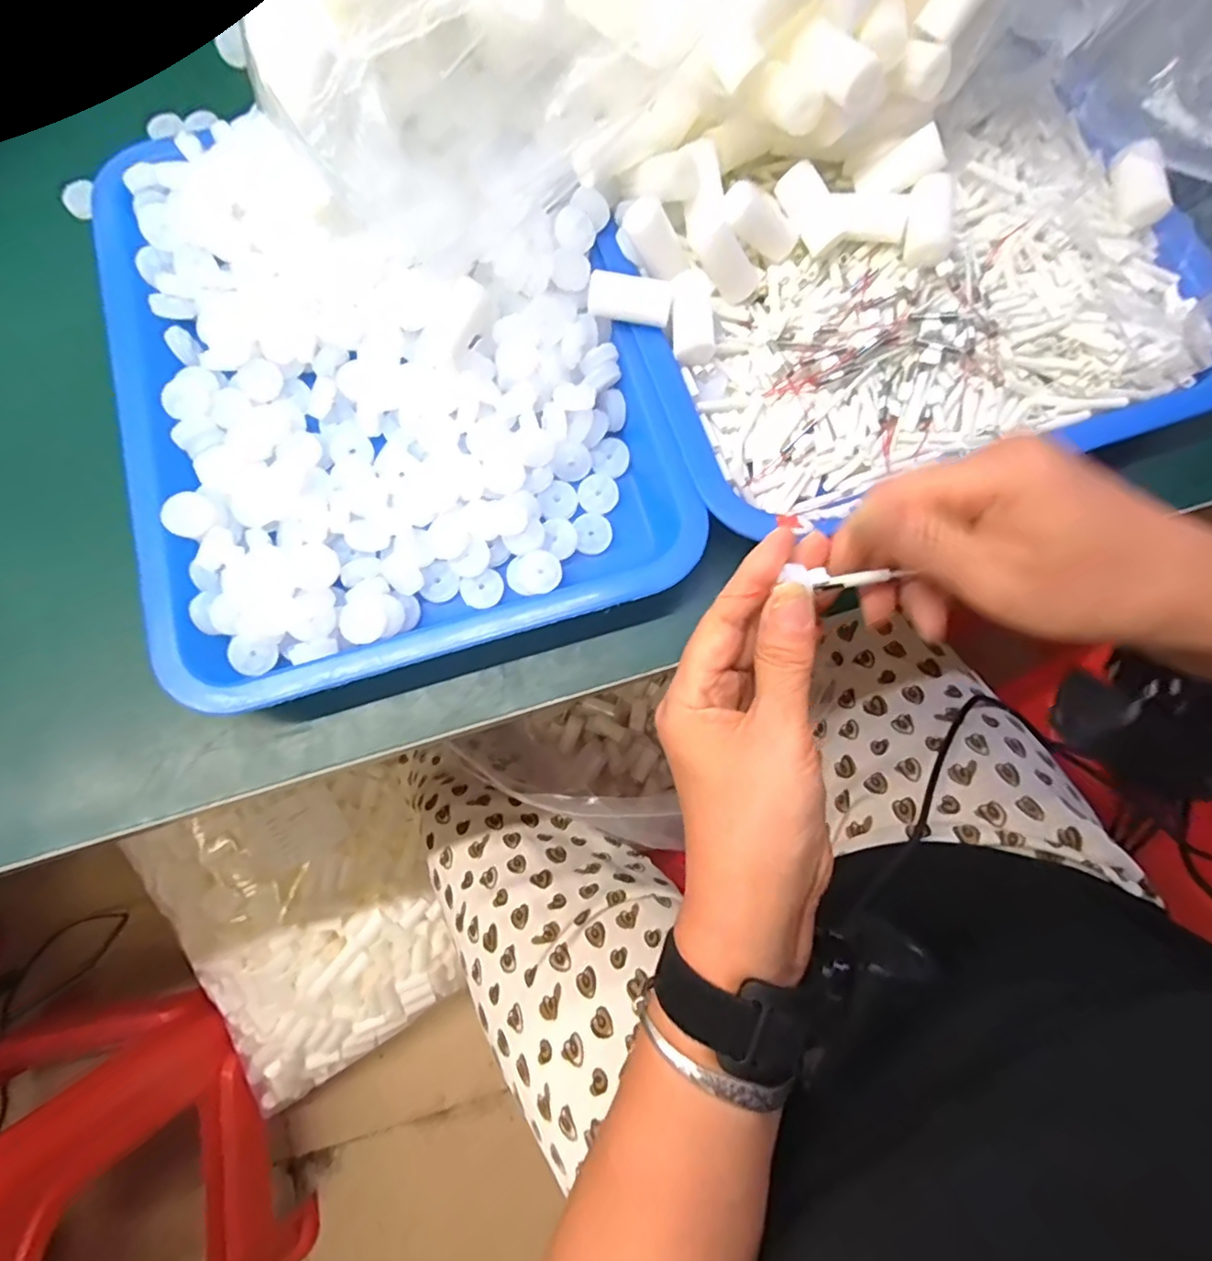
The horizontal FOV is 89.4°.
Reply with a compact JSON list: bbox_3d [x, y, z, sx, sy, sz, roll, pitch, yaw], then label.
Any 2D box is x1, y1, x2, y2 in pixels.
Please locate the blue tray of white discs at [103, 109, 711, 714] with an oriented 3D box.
[{"bbox_3d":[-0.114,-0.133,0.312,0.254,0.033,0.306,-16,78,-4],"label":"blue tray of white discs"}]

